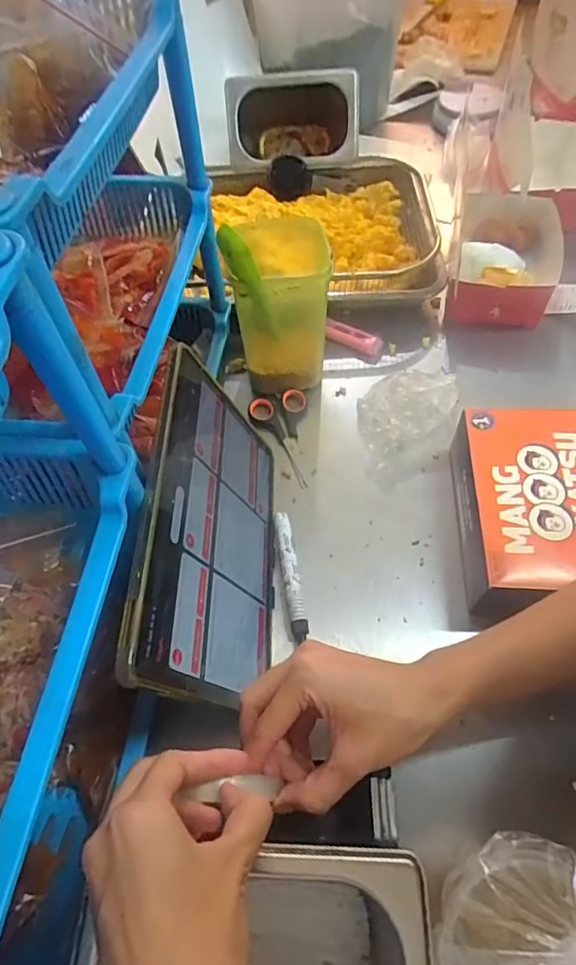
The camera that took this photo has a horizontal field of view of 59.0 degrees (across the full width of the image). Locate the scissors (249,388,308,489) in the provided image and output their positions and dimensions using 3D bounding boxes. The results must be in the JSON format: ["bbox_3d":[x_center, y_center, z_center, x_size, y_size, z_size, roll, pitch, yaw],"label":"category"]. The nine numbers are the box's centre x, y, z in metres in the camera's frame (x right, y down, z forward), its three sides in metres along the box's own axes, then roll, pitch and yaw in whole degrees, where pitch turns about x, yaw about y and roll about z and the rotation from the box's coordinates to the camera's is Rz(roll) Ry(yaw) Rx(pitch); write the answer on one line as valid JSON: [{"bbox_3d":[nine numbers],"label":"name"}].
[{"bbox_3d":[-0.009,-0.049,0.538,0.061,0.010,0.119,-4,58,1],"label":"scissors"}]

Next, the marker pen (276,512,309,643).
[{"bbox_3d":[0.003,0.080,0.451,0.014,0.012,0.118,-9,58,-2],"label":"marker pen"}]

